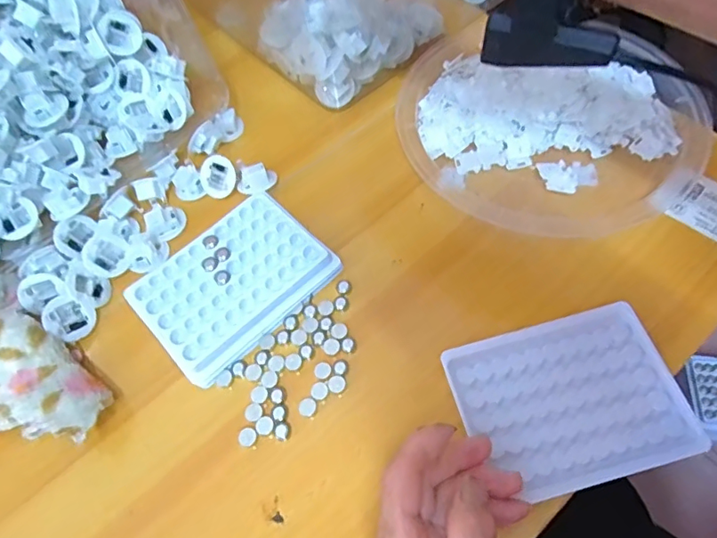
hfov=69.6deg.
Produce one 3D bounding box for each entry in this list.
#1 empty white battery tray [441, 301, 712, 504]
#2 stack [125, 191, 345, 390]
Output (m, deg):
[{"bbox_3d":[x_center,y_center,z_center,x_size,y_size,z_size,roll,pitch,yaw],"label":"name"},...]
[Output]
[{"bbox_3d":[0.128,0.079,0.316,0.128,0.011,0.097,-14,65,-4],"label":"empty white battery tray"},{"bbox_3d":[-0.088,0.007,0.364,0.125,0.011,0.090,-42,70,-16],"label":"stack"}]

